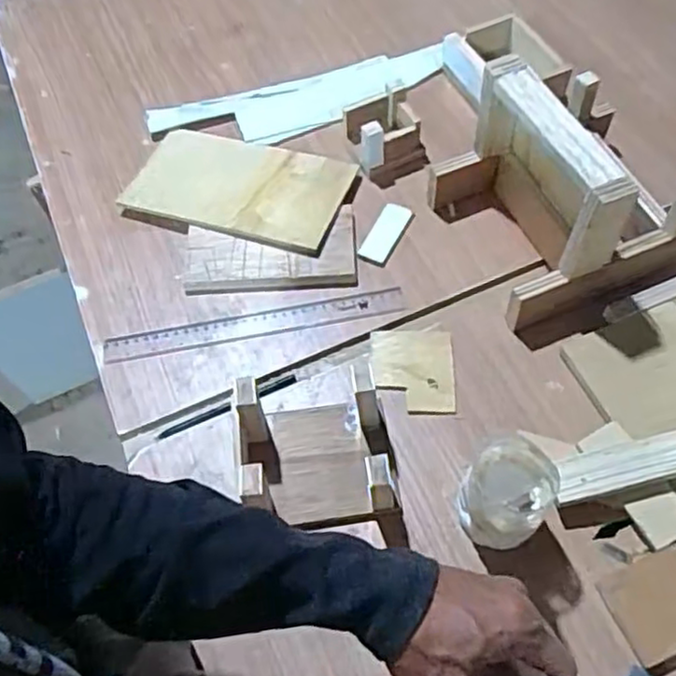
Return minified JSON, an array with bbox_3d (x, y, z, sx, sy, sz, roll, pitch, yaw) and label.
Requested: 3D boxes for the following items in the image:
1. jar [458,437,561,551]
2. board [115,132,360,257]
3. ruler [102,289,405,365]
[{"bbox_3d":[0.129,0.121,0.524,0.065,0.103,0.066,-2,60,3],"label":"jar"},{"bbox_3d":[-0.113,-0.172,0.762,0.244,0.011,0.139,15,56,15],"label":"board"},{"bbox_3d":[-0.083,-0.012,0.681,0.298,0.004,0.032,-9,69,-3],"label":"ruler"}]

